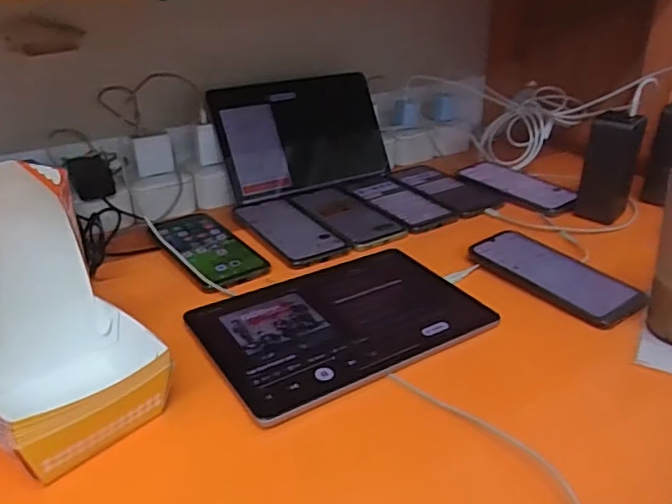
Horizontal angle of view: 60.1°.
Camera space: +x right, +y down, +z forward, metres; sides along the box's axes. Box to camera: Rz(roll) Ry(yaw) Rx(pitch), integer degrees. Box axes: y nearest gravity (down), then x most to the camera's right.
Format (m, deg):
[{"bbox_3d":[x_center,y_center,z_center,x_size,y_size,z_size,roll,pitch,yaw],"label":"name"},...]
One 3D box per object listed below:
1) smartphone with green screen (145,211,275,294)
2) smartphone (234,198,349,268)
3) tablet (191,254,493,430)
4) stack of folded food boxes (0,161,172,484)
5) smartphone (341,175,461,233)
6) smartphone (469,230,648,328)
[{"bbox_3d":[-0.148,-0.006,0.658,0.085,0.010,0.173,-19,33,-30],"label":"smartphone with green screen"},{"bbox_3d":[-0.058,-0.027,0.694,0.073,0.015,0.161,-20,33,-31],"label":"smartphone"},{"bbox_3d":[0.007,0.057,0.540,0.251,0.008,0.168,-15,34,-31],"label":"tablet"},{"bbox_3d":[-0.195,0.042,0.389,0.102,0.175,0.121,26,38,38],"label":"stack of folded food boxes"},{"bbox_3d":[0.083,-0.071,0.782,0.081,0.007,0.169,-16,32,-26],"label":"smartphone"},{"bbox_3d":[0.230,0.021,0.608,0.082,0.009,0.170,-28,42,-30],"label":"smartphone"}]

